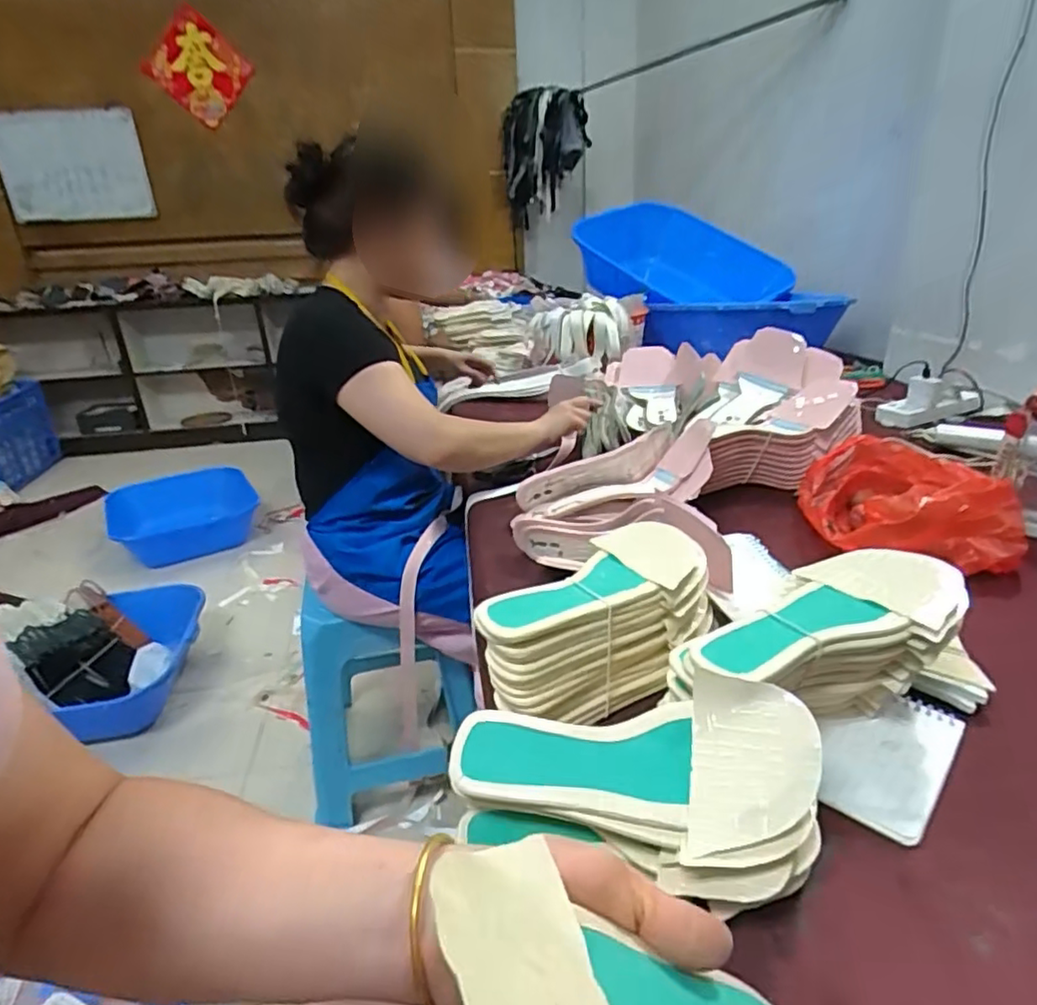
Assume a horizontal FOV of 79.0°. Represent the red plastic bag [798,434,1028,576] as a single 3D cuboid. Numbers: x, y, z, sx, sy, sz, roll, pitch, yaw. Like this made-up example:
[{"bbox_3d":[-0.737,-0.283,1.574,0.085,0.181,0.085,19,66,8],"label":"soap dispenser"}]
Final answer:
[{"bbox_3d":[0.491,-0.001,0.810,0.225,0.090,0.222,3,25,16],"label":"red plastic bag"}]

